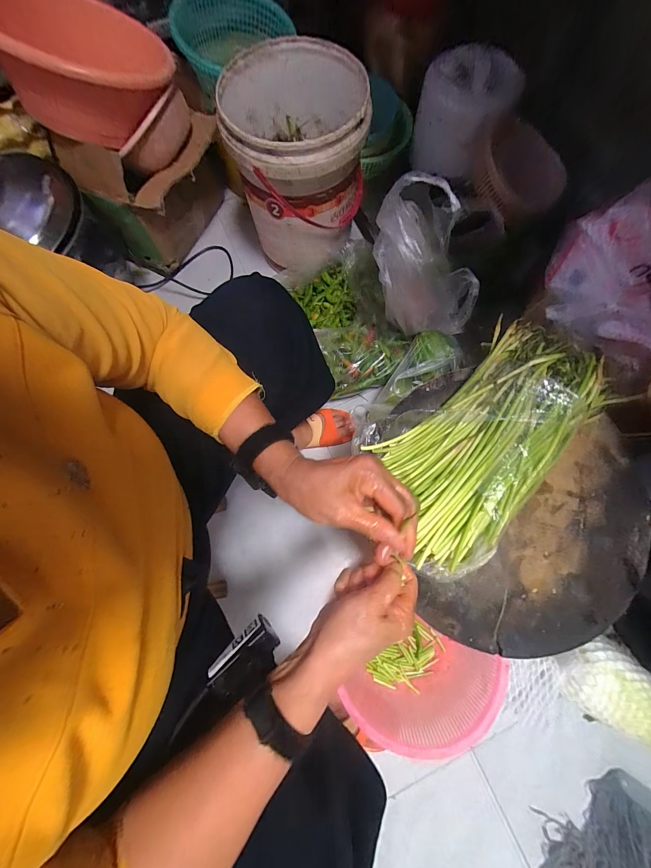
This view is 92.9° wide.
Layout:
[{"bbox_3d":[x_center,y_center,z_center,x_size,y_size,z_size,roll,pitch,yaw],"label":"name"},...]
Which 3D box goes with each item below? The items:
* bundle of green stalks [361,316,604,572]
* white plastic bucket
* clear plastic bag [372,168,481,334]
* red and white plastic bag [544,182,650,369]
[{"bbox_3d":[0.239,0.005,0.458,0.369,0.075,0.196,-38,78,-8],"label":"bundle of green stalks"},{"bbox_3d":[-0.072,-0.638,0.762,0.287,0.358,0.342,-8,76,-1],"label":"white plastic bucket"},{"bbox_3d":[0.203,-0.337,0.615,0.214,0.250,0.136,7,76,3],"label":"clear plastic bag"},{"bbox_3d":[0.453,-0.234,0.466,0.153,0.117,0.243,4,76,2],"label":"red and white plastic bag"}]

